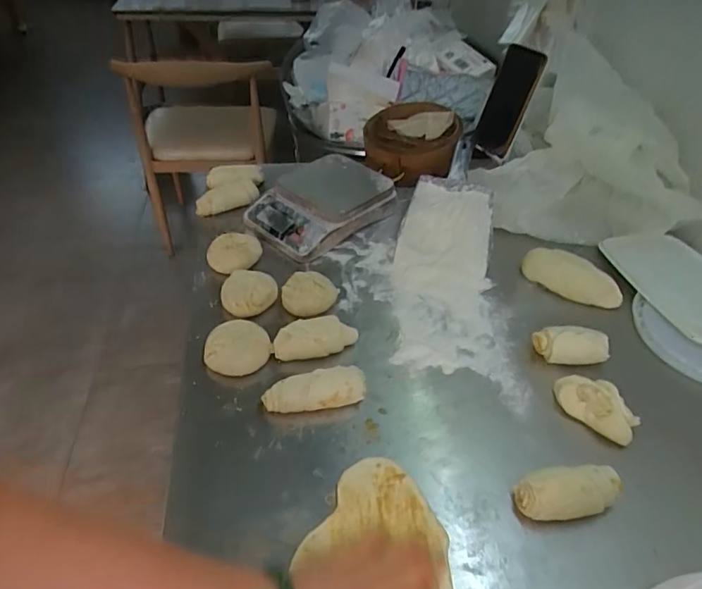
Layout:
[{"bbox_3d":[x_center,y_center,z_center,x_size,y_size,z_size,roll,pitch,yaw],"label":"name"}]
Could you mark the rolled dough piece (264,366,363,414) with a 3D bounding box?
[{"bbox_3d":[-0.040,0.106,0.565,0.108,0.031,0.039,-8,44,-10],"label":"rolled dough piece"}]

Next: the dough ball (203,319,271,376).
[{"bbox_3d":[-0.134,0.062,0.612,0.074,0.033,0.066,-6,43,-8],"label":"dough ball"}]

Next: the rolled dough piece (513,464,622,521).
[{"bbox_3d":[0.204,0.187,0.486,0.096,0.038,0.046,-6,43,-8],"label":"rolled dough piece"}]

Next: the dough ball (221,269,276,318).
[{"bbox_3d":[-0.134,0.000,0.684,0.070,0.035,0.066,1,43,-1],"label":"dough ball"}]

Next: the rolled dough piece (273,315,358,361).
[{"bbox_3d":[-0.042,0.053,0.623,0.098,0.035,0.041,-5,43,-7],"label":"rolled dough piece"}]

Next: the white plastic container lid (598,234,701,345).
[{"bbox_3d":[0.481,-0.018,0.747,0.152,0.009,0.236,-9,44,-11],"label":"white plastic container lid"}]

